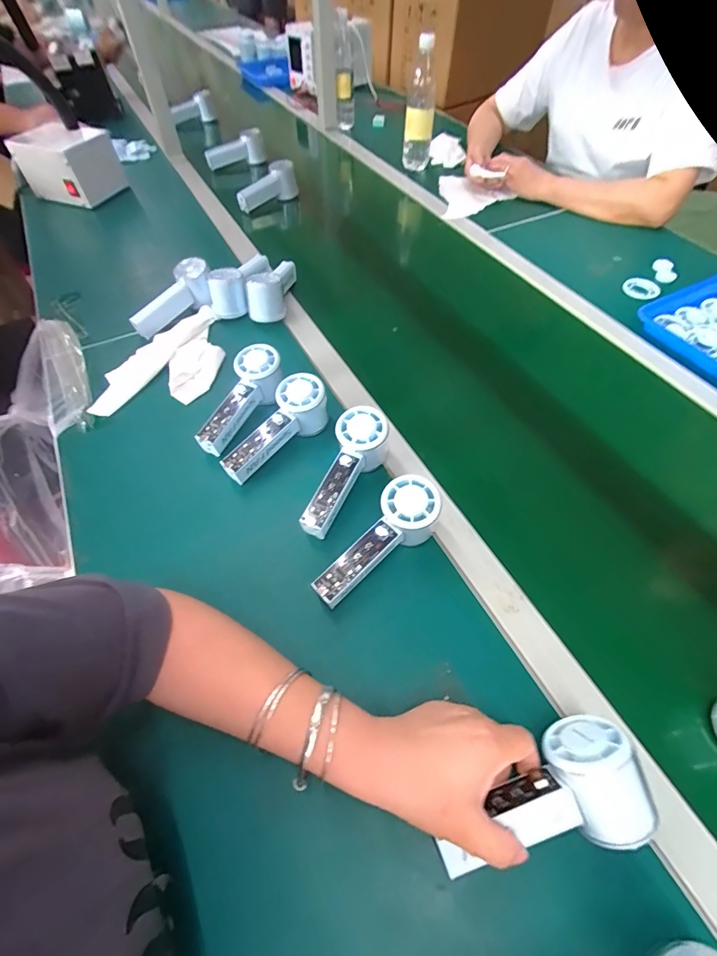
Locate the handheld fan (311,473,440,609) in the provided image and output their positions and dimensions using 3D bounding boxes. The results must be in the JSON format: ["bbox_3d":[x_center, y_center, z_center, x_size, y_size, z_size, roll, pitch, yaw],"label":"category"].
[{"bbox_3d":[0.021,0.065,0.408,0.151,0.057,0.052,-44,66,-9],"label":"handheld fan"}]

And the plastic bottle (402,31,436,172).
[{"bbox_3d":[0.144,-0.860,0.939,0.069,0.224,0.059,8,56,4],"label":"plastic bottle"}]

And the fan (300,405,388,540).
[{"bbox_3d":[-0.016,-0.006,0.456,0.055,0.058,0.156,24,74,15],"label":"fan"}]

